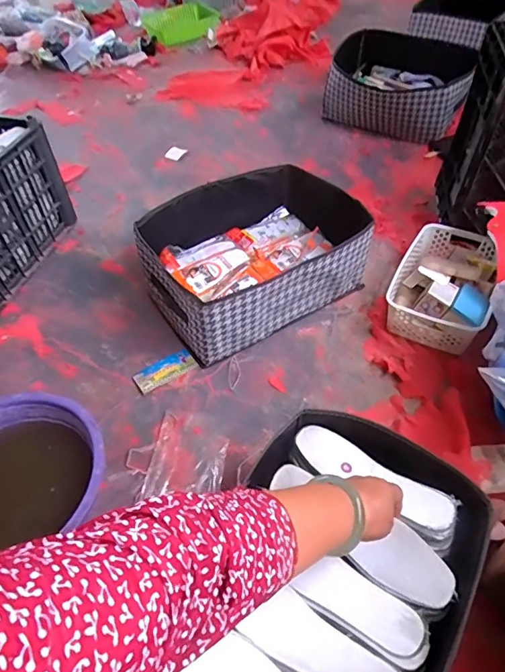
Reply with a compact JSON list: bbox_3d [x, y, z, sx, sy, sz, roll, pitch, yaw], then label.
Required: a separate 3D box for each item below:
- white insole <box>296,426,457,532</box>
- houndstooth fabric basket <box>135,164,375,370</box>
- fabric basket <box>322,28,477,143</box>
[{"bbox_3d":[0.159,0.187,0.624,0.215,0.023,0.055,27,56,27],"label":"white insole"},{"bbox_3d":[0.010,-0.173,1.007,0.456,0.179,0.327,-28,55,-20],"label":"houndstooth fabric basket"},{"bbox_3d":[0.473,-0.812,1.499,0.438,0.165,0.376,12,52,14],"label":"fabric basket"}]

